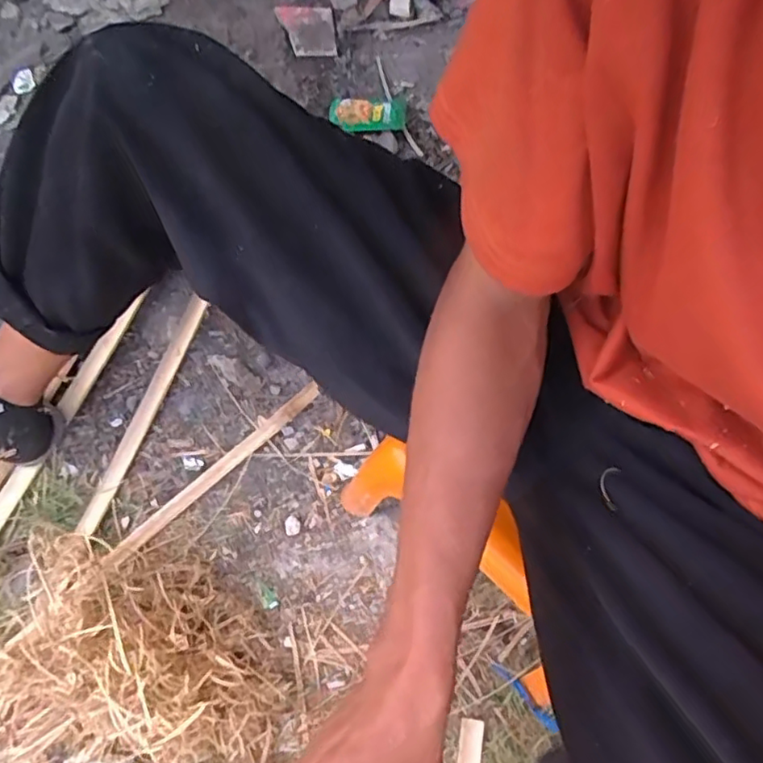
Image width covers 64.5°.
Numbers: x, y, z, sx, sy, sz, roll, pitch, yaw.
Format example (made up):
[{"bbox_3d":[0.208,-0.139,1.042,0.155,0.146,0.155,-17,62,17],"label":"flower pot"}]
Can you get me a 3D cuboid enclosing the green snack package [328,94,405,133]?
[{"bbox_3d":[-0.020,-0.429,0.969,0.125,0.014,0.092,-4,63,-5],"label":"green snack package"}]

